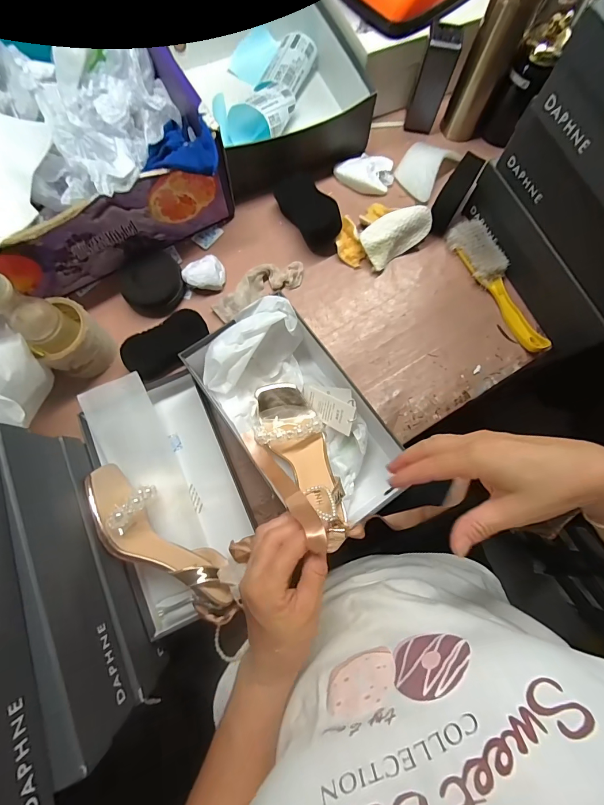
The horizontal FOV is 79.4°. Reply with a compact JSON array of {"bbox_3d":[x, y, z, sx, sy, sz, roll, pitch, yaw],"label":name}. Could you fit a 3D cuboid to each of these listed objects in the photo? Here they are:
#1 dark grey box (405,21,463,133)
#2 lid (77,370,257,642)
[{"bbox_3d":[0.207,-0.513,0.581,0.051,0.132,0.053,10,77,1],"label":"dark grey box"},{"bbox_3d":[-0.170,0.116,0.489,0.162,0.063,0.320,-25,79,-6],"label":"lid"}]

